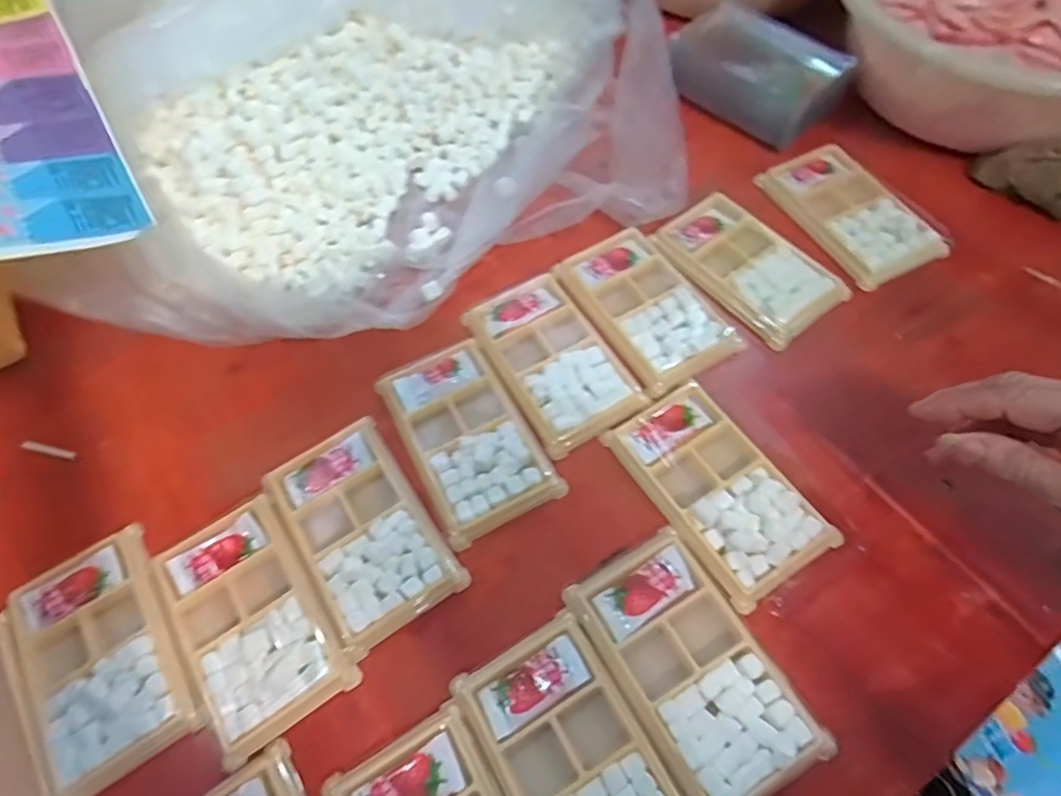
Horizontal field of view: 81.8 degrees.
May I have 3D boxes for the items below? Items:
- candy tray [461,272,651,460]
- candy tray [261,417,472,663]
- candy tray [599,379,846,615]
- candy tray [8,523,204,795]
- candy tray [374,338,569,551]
[{"bbox_3d":[0.016,-0.030,0.442,0.081,0.012,0.137,-28,64,-12],"label":"candy tray"},{"bbox_3d":[-0.107,0.080,0.387,0.077,0.010,0.137,-32,64,-14],"label":"candy tray"},{"bbox_3d":[0.117,0.052,0.383,0.076,0.011,0.135,-32,64,-14],"label":"candy tray"},{"bbox_3d":[-0.250,0.147,0.356,0.079,0.011,0.134,-31,64,-14],"label":"candy tray"},{"bbox_3d":[-0.043,0.023,0.413,0.078,0.010,0.134,-26,63,-11],"label":"candy tray"}]

